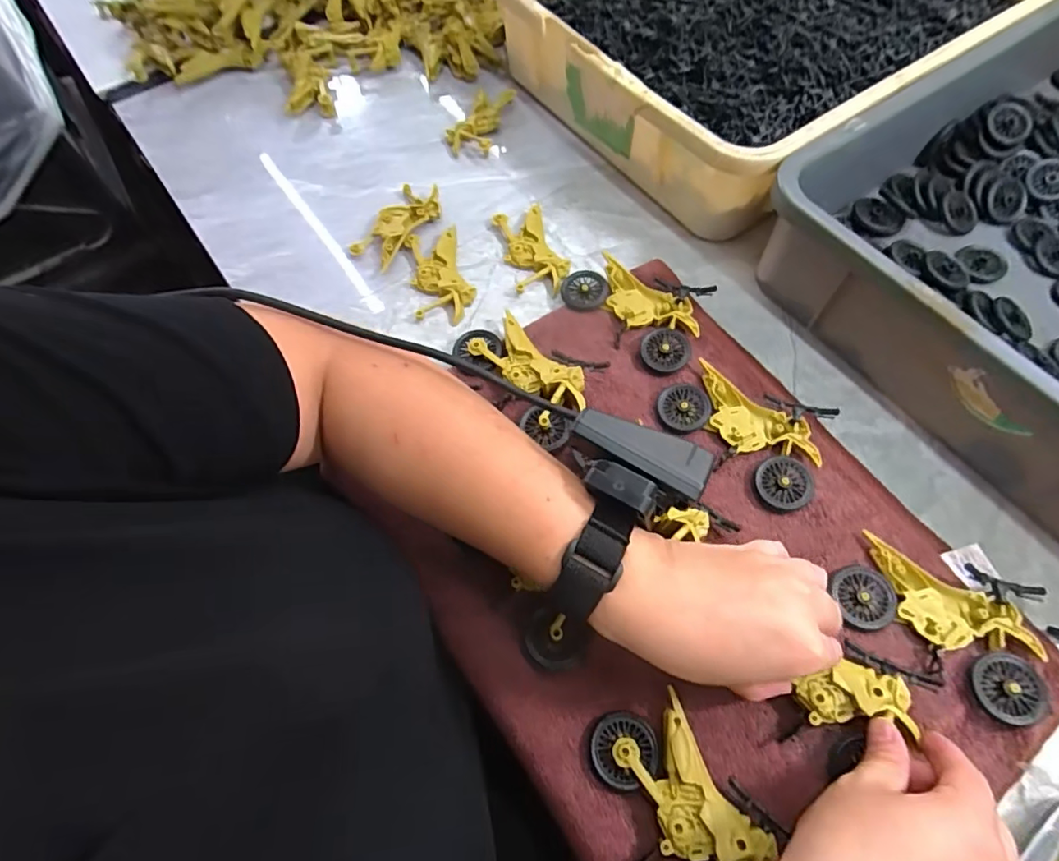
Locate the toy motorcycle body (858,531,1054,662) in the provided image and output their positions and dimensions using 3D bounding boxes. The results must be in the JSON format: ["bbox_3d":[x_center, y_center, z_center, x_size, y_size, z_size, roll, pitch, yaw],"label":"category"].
[{"bbox_3d":[0.251,0.108,0.332,0.099,0.011,0.044,28,68,15],"label":"toy motorcycle body"}]

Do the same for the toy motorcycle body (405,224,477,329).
[{"bbox_3d":[-0.076,-0.133,0.464,0.049,0.011,0.093,-13,64,-4],"label":"toy motorcycle body"}]

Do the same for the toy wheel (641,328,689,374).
[{"bbox_3d":[0.104,-0.062,0.418,0.035,0.005,0.035,-1,64,2],"label":"toy wheel"}]

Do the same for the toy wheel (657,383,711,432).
[{"bbox_3d":[0.113,-0.019,0.397,0.035,0.005,0.035,-1,64,2],"label":"toy wheel"}]

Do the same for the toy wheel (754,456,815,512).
[{"bbox_3d":[0.172,0.036,0.370,0.036,0.008,0.039,-1,64,2],"label":"toy wheel"}]

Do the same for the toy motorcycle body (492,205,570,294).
[{"bbox_3d":[0.000,-0.159,0.475,0.046,0.011,0.091,-17,64,-6],"label":"toy motorcycle body"}]

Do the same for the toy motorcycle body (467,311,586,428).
[{"bbox_3d":[0.001,-0.044,0.408,0.046,0.020,0.097,-36,68,-15],"label":"toy motorcycle body"}]

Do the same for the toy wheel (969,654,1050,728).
[{"bbox_3d":[0.273,0.146,0.311,0.034,0.011,0.035,-1,64,2],"label":"toy wheel"}]

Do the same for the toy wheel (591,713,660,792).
[{"bbox_3d":[0.053,0.177,0.303,0.036,0.011,0.037,-1,64,2],"label":"toy wheel"}]

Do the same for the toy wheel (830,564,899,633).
[{"bbox_3d":[0.213,0.104,0.344,0.036,0.004,0.039,-1,64,2],"label":"toy wheel"}]

